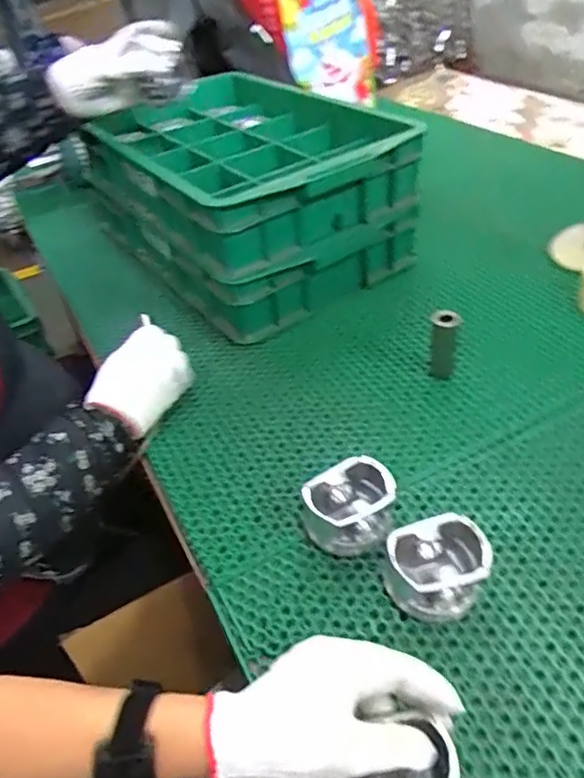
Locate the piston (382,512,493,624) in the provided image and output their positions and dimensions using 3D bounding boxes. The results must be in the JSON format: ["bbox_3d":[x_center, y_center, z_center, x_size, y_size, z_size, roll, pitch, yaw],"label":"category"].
[{"bbox_3d":[0.118,0.141,0.457,0.076,0.057,0.061,-14,42,-7],"label":"piston"}]

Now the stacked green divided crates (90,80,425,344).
[{"bbox_3d":[-0.075,-0.313,0.890,0.348,0.187,0.493,-26,45,-20],"label":"stacked green divided crates"}]

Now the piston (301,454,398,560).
[{"bbox_3d":[0.053,0.106,0.511,0.079,0.052,0.065,-20,43,-13],"label":"piston"}]

